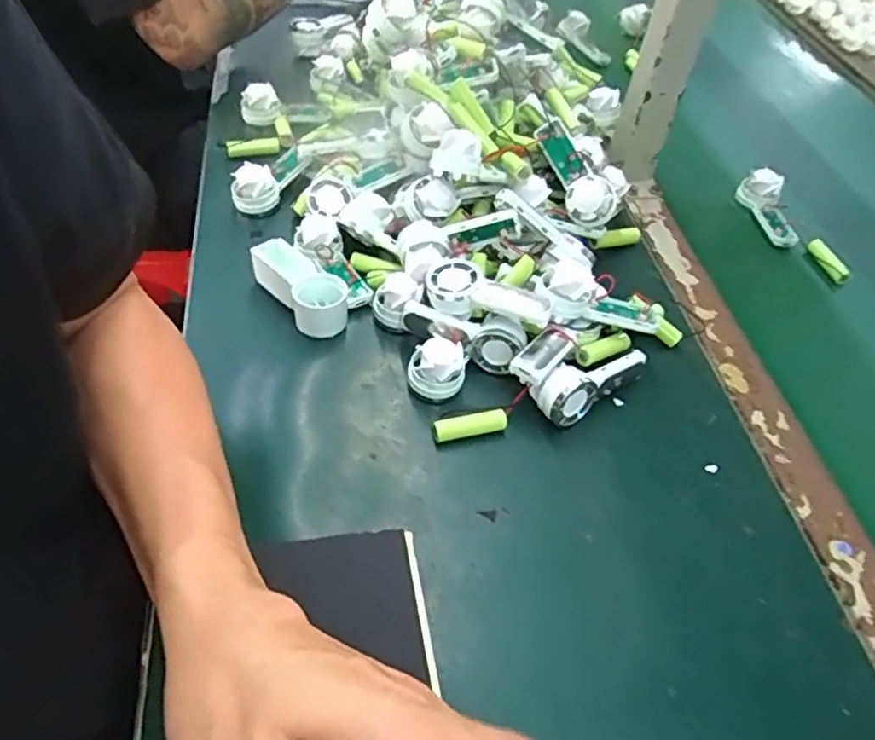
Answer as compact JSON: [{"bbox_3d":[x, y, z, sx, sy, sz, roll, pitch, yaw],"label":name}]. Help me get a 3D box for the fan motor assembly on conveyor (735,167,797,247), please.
[{"bbox_3d":[0.336,-0.162,0.675,0.023,0.038,0.093,-7,66,-12],"label":"fan motor assembly on conveyor"}]

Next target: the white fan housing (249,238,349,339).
[{"bbox_3d":[-0.105,-0.064,0.525,0.042,0.030,0.098,-30,59,-27],"label":"white fan housing"}]

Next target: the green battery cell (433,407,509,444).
[{"bbox_3d":[0.022,0.038,0.461,0.051,0.014,0.013,-8,51,-13],"label":"green battery cell"}]

